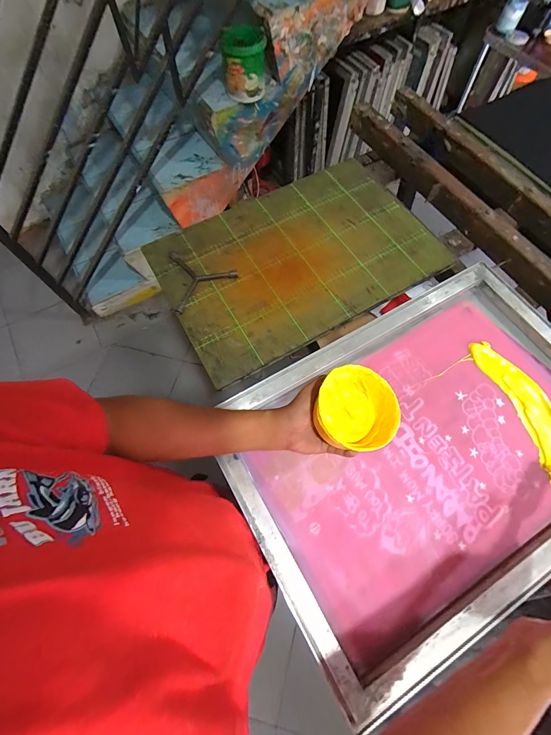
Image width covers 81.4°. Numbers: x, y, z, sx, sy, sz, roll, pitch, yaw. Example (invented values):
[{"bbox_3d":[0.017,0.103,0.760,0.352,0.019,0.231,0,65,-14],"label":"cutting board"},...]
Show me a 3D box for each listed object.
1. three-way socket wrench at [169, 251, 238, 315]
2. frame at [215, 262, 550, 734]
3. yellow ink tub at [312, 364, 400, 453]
[{"bbox_3d":[-0.181,-0.201,0.684,0.153,0.016,0.132,-39,72,-14],"label":"three-way socket wrench"},{"bbox_3d":[0.271,0.121,0.552,0.667,0.044,0.471,-28,71,-12],"label":"frame"},{"bbox_3d":[0.110,0.058,0.442,0.105,0.056,0.105,1,68,-1],"label":"yellow ink tub"}]

